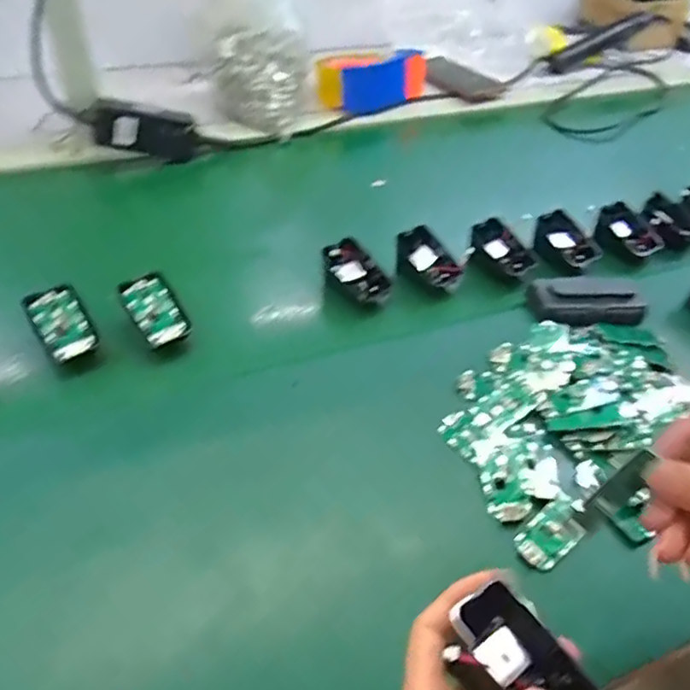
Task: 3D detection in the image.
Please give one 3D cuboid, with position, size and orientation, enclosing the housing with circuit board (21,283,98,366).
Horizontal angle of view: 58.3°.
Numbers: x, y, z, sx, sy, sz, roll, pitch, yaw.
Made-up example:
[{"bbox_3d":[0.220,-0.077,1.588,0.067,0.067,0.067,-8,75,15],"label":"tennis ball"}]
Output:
[{"bbox_3d":[-0.231,-0.017,0.507,0.040,0.018,0.080,-27,52,-28],"label":"housing with circuit board"}]

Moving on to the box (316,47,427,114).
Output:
[{"bbox_3d":[0.044,-0.374,0.886,0.153,0.071,0.031,-19,49,-22],"label":"box"}]

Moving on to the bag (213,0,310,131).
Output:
[{"bbox_3d":[-0.109,-0.390,0.794,0.124,0.197,0.096,0,44,-4],"label":"bag"}]

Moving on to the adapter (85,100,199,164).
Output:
[{"bbox_3d":[-0.233,-0.249,0.723,0.121,0.055,0.025,5,40,-30],"label":"adapter"}]

